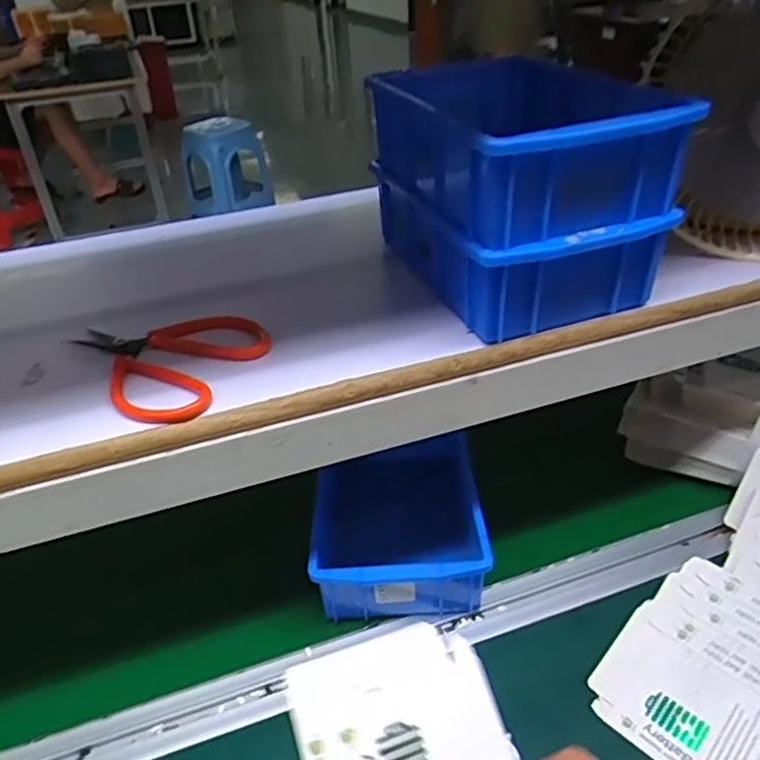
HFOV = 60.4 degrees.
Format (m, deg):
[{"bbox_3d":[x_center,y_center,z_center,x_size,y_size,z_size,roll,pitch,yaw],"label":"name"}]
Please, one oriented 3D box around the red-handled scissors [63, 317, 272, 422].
[{"bbox_3d":[-0.127,-0.018,0.400,0.096,0.011,0.119,-29,42,-32],"label":"red-handled scissors"}]

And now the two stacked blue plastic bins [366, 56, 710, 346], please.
[{"bbox_3d":[0.090,-0.129,0.432,0.133,0.115,0.182,-15,36,-15],"label":"two stacked blue plastic bins"}]

